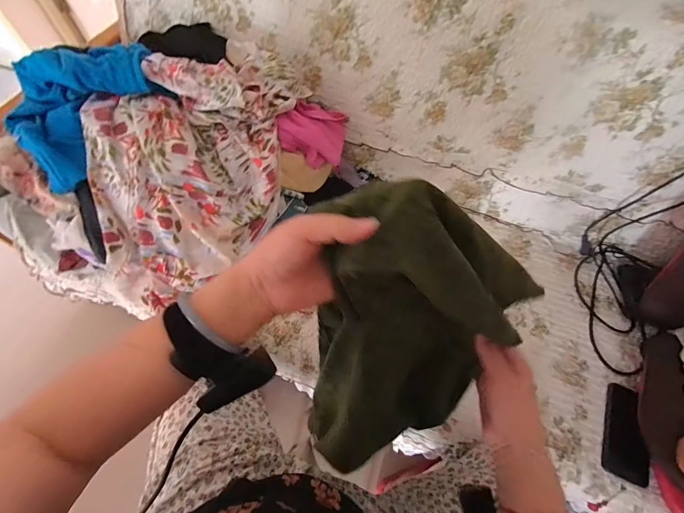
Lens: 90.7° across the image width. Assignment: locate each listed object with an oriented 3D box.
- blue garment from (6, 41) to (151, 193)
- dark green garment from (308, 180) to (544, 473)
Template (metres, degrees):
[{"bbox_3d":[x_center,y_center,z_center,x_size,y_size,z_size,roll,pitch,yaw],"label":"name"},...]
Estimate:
[{"bbox_3d":[-0.465,-0.269,0.603,0.182,0.126,0.264,32,65,13],"label":"blue garment"},{"bbox_3d":[0.072,0.118,0.381,0.200,0.405,0.102,6,36,0],"label":"dark green garment"}]

